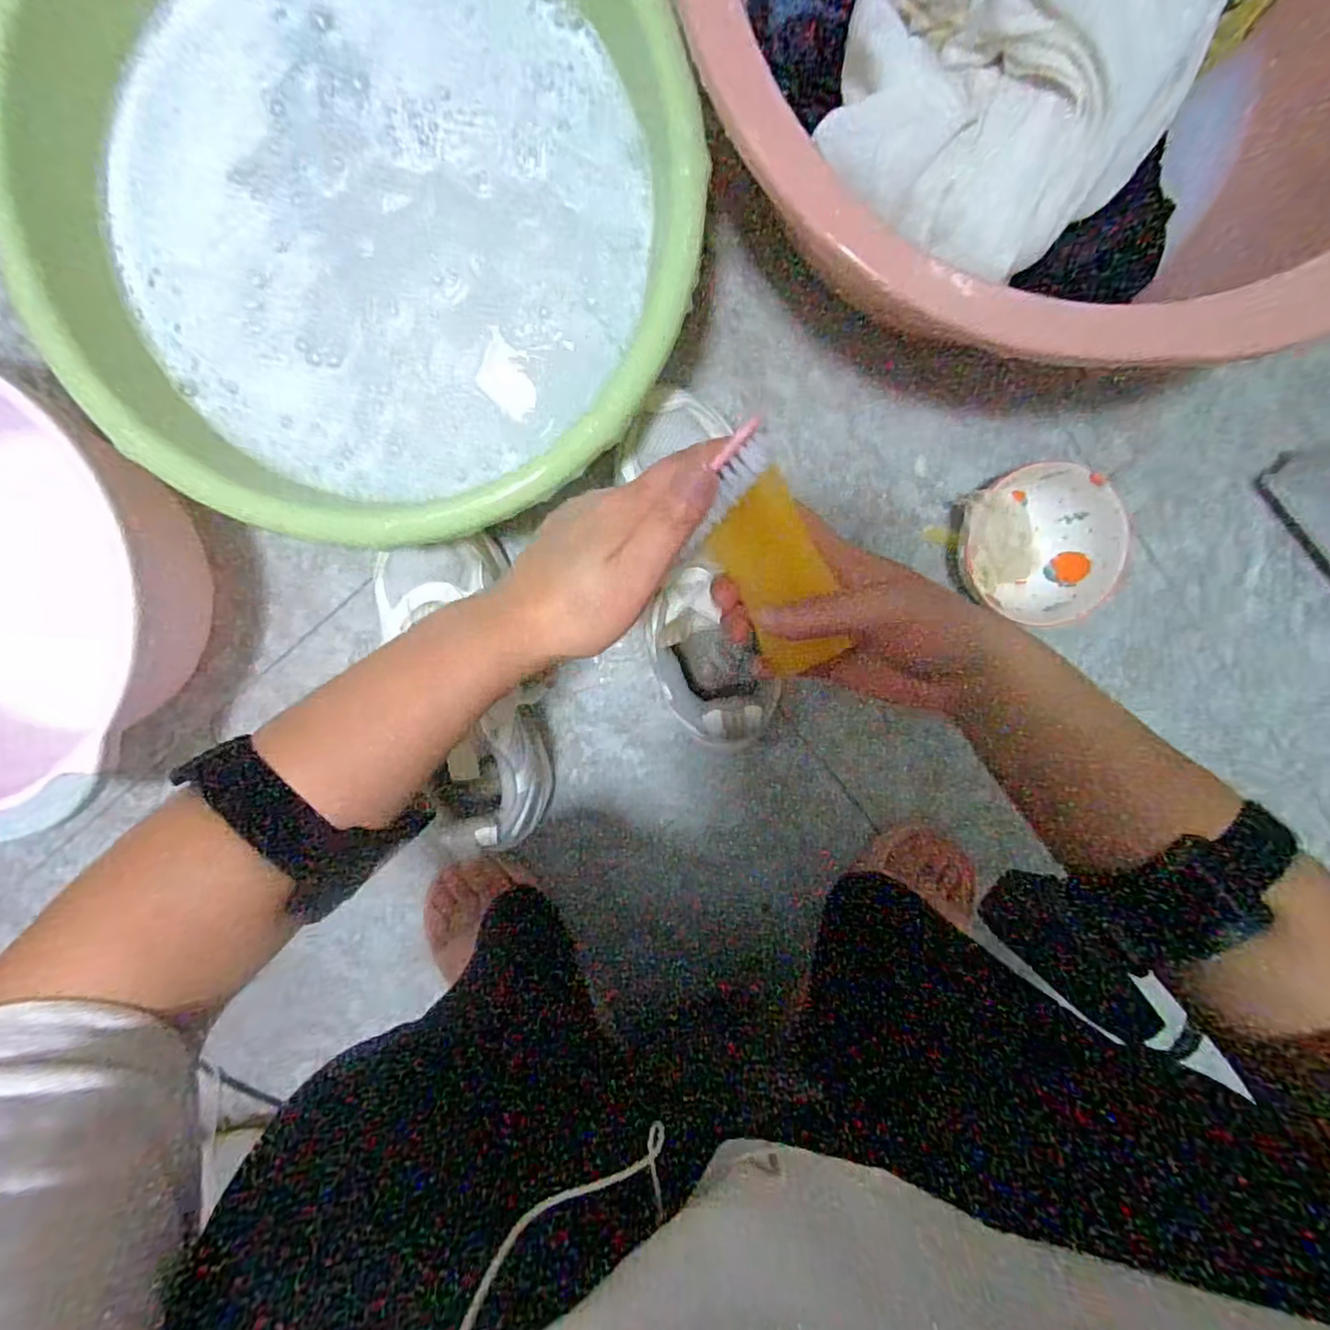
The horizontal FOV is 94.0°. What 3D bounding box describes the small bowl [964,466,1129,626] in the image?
[{"bbox_3d":[0.271,-0.087,0.458,0.101,0.060,0.112,-28,99,3],"label":"small bowl"}]

